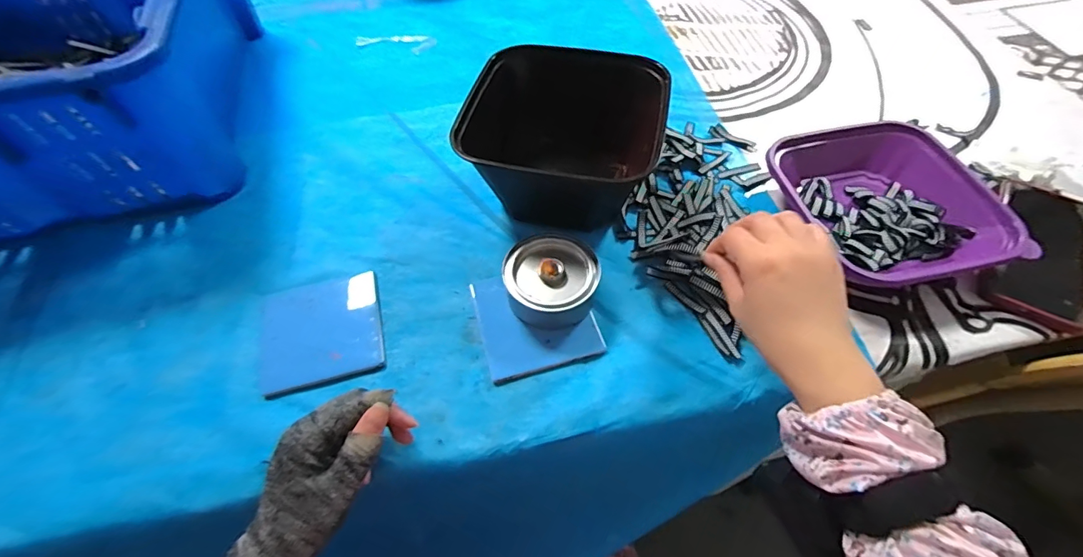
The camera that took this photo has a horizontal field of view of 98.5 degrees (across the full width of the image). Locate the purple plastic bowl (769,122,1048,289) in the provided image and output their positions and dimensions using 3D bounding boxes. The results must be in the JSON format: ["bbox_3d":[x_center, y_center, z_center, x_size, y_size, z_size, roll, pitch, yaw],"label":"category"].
[{"bbox_3d":[0.344,-0.075,0.471,0.196,0.047,0.191,-12,55,-11],"label":"purple plastic bowl"}]

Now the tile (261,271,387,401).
[{"bbox_3d":[-0.210,0.050,0.444,0.114,0.011,0.110,-15,59,-2],"label":"tile"}]

